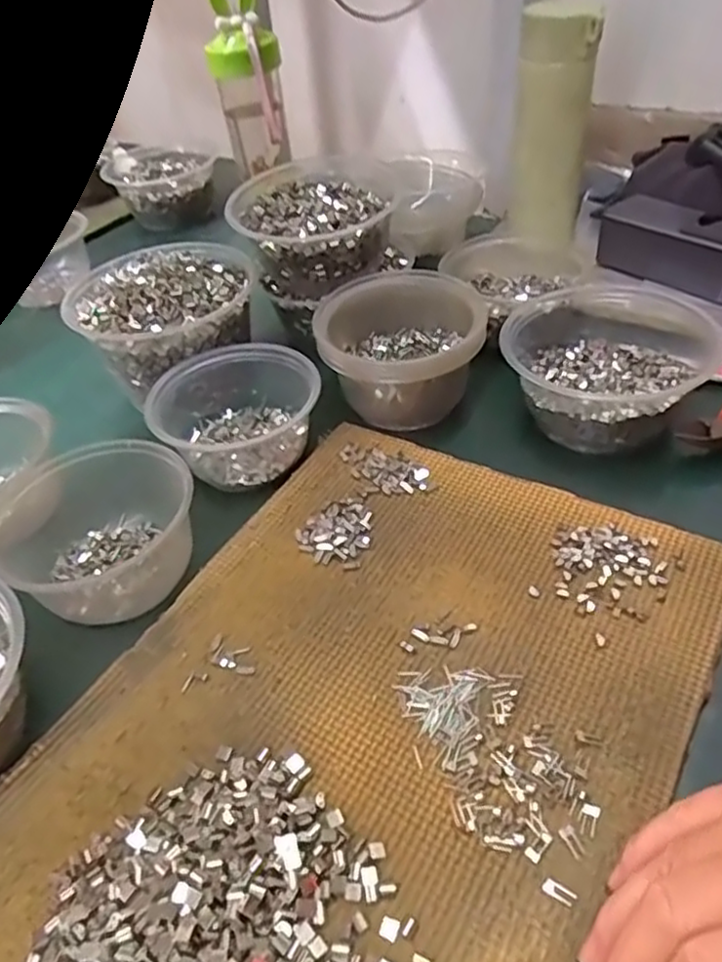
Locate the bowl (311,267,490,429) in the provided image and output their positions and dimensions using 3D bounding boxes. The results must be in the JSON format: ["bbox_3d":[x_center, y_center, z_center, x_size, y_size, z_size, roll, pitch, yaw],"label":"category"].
[{"bbox_3d":[0.030,-0.094,0.491,0.110,0.067,0.107,-3,44,3],"label":"bowl"}]

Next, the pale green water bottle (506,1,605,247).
[{"bbox_3d":[0.169,-0.312,0.606,0.063,0.183,0.057,6,45,14],"label":"pale green water bottle"}]

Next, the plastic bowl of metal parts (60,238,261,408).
[{"bbox_3d":[-0.150,-0.128,0.541,0.132,0.071,0.129,-3,44,3],"label":"plastic bowl of metal parts"}]

